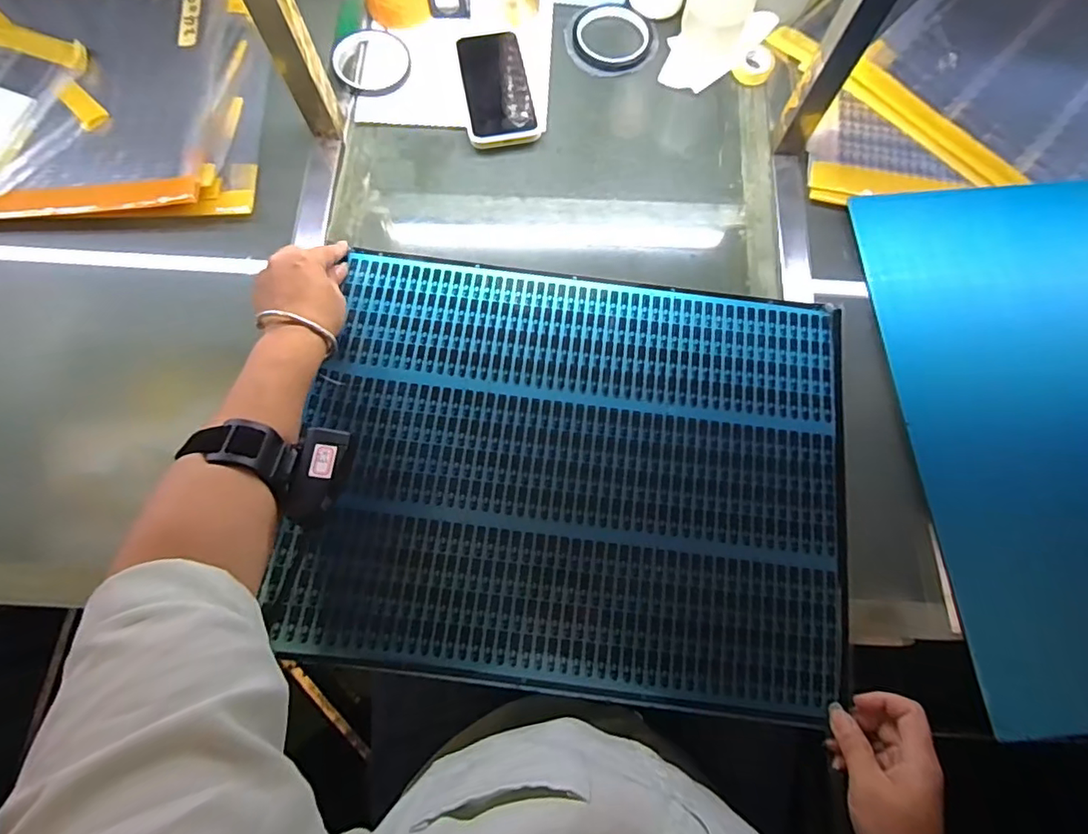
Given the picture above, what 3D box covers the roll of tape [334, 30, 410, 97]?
[{"bbox_3d":[-0.196,-0.407,0.592,0.082,0.007,0.089,-18,77,-6],"label":"roll of tape"}]

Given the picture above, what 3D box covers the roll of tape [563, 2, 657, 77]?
[{"bbox_3d":[0.079,-0.442,0.603,0.101,0.012,0.101,0,76,-1],"label":"roll of tape"}]

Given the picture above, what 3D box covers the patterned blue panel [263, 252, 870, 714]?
[{"bbox_3d":[0.033,0.040,0.473,0.481,0.025,0.375,8,76,1],"label":"patterned blue panel"}]

